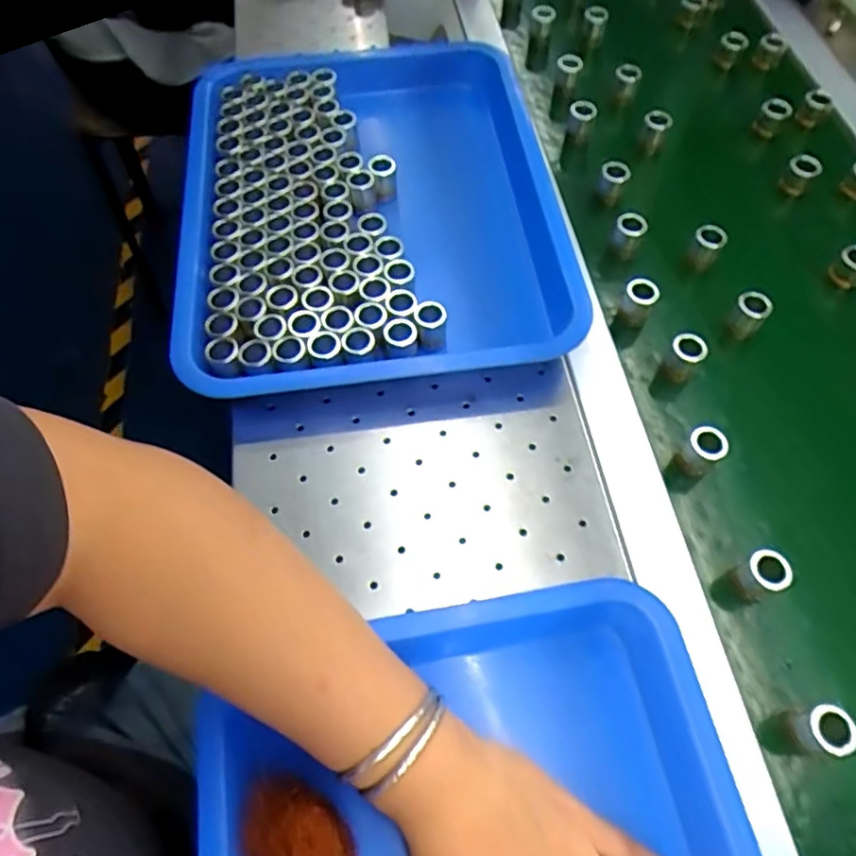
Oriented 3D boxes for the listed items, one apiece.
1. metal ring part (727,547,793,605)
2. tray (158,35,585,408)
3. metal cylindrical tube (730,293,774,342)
[{"bbox_3d":[0.202,0.091,0.377,0.019,0.036,0.024,-23,64,-14],"label":"metal ring part"},{"bbox_3d":[-0.045,-0.192,0.507,0.305,0.069,0.358,-7,62,-6],"label":"tray"},{"bbox_3d":[0.242,-0.083,0.469,0.023,0.033,0.023,1,61,-1],"label":"metal cylindrical tube"}]

